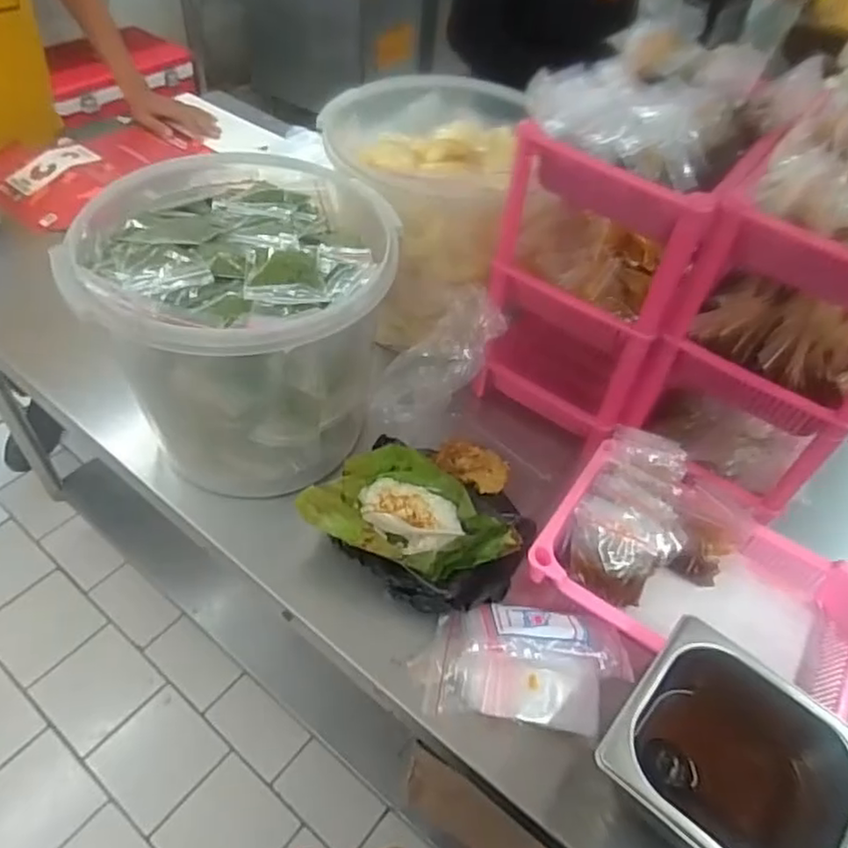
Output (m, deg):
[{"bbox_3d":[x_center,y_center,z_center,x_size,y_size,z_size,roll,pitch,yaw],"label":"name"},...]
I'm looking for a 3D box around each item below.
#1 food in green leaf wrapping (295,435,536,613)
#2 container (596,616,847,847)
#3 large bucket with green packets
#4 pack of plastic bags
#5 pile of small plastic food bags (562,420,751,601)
[{"bbox_3d":[0.009,0.086,0.693,0.211,0.057,0.190,23,51,13],"label":"food in green leaf wrapping"},{"bbox_3d":[0.241,0.284,0.542,0.171,0.117,0.163,36,54,22],"label":"container"},{"bbox_3d":[-0.176,-0.099,0.690,0.268,0.242,0.272,3,49,-4],"label":"large bucket with green packets"},{"bbox_3d":[0.088,0.215,0.597,0.178,0.051,0.096,9,49,2],"label":"pack of plastic bags"},{"bbox_3d":[0.239,0.108,0.677,0.154,0.069,0.174,27,52,17],"label":"pile of small plastic food bags"}]

